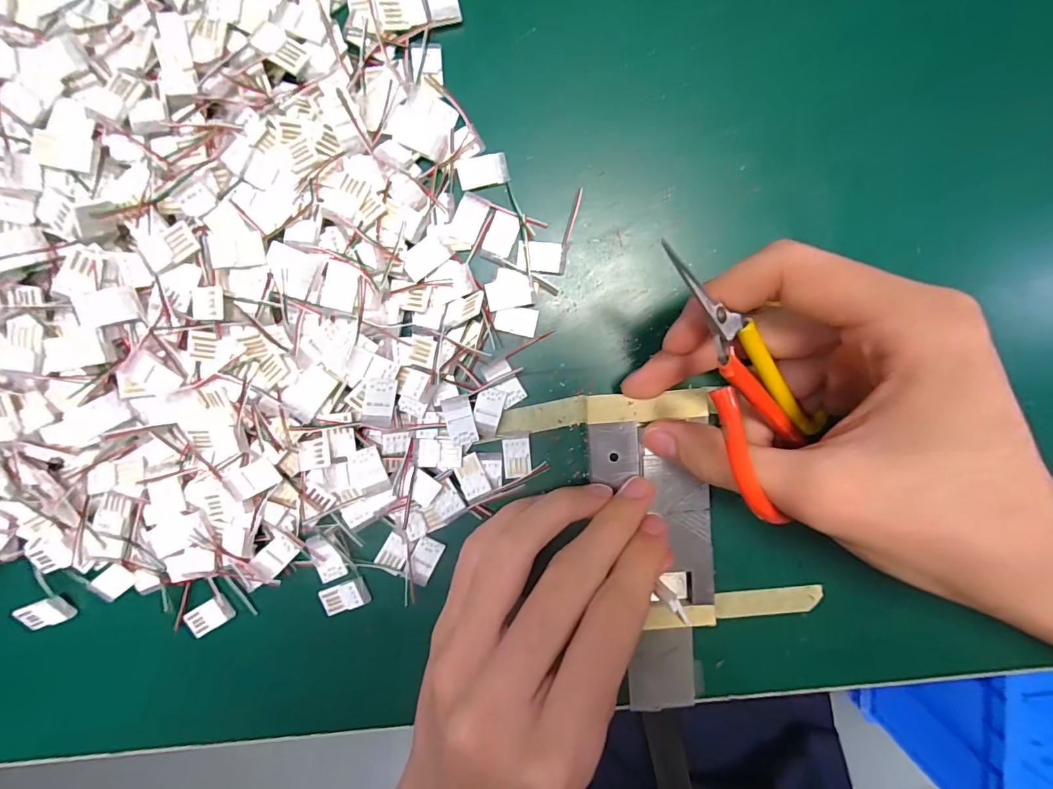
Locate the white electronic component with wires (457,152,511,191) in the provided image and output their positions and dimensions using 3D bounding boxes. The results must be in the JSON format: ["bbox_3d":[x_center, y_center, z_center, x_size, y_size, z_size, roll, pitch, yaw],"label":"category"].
[{"bbox_3d":[-0.017,-0.090,0.190,0.020,0.004,0.012,-14,95,0],"label":"white electronic component with wires"}]

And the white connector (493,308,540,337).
[{"bbox_3d":[-0.004,-0.030,0.195,0.017,0.004,0.011,11,94,-2],"label":"white connector"}]

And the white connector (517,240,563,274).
[{"bbox_3d":[0.006,-0.056,0.192,0.018,0.004,0.012,3,94,-2],"label":"white connector"}]

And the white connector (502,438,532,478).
[{"bbox_3d":[-0.004,0.027,0.200,0.011,0.004,0.016,-5,95,-1],"label":"white connector"}]

